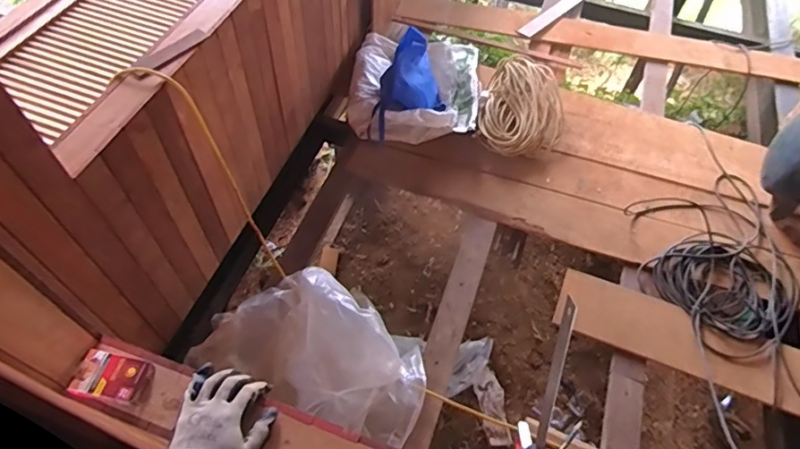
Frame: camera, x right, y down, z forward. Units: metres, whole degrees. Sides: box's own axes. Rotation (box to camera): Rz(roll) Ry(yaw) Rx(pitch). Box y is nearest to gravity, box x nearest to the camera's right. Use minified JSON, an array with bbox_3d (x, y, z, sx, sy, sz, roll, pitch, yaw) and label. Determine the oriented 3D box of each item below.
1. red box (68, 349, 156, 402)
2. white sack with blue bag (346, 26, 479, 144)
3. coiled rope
[{"bbox_3d":[-0.387,0.205,0.685,0.090,0.020,0.058,9,56,3],"label":"red box"},{"bbox_3d":[0.062,-0.575,1.885,0.484,0.271,0.528,5,56,0],"label":"white sack with blue bag"},{"bbox_3d":[0.457,-0.434,1.889,0.296,0.120,0.454,14,56,6],"label":"coiled rope"}]

